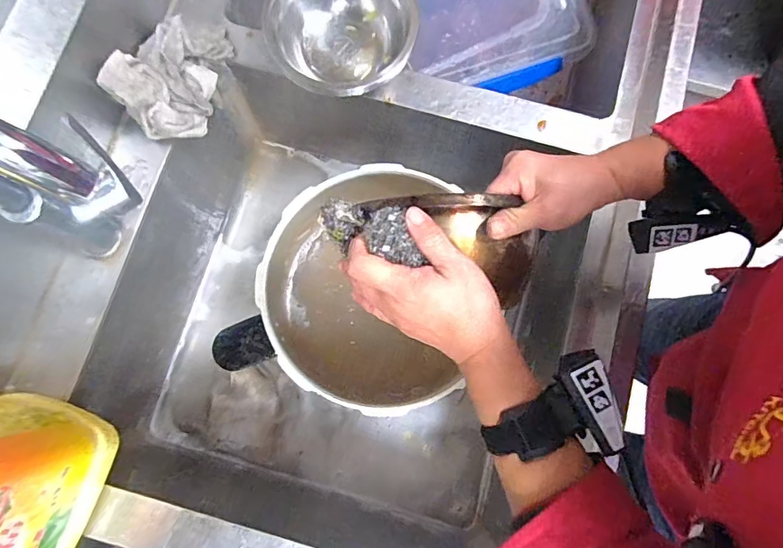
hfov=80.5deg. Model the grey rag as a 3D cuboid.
[{"bbox_3d":[-0.260,-0.247,0.541,0.097,0.079,0.170,12,79,1],"label":"grey rag"}]

